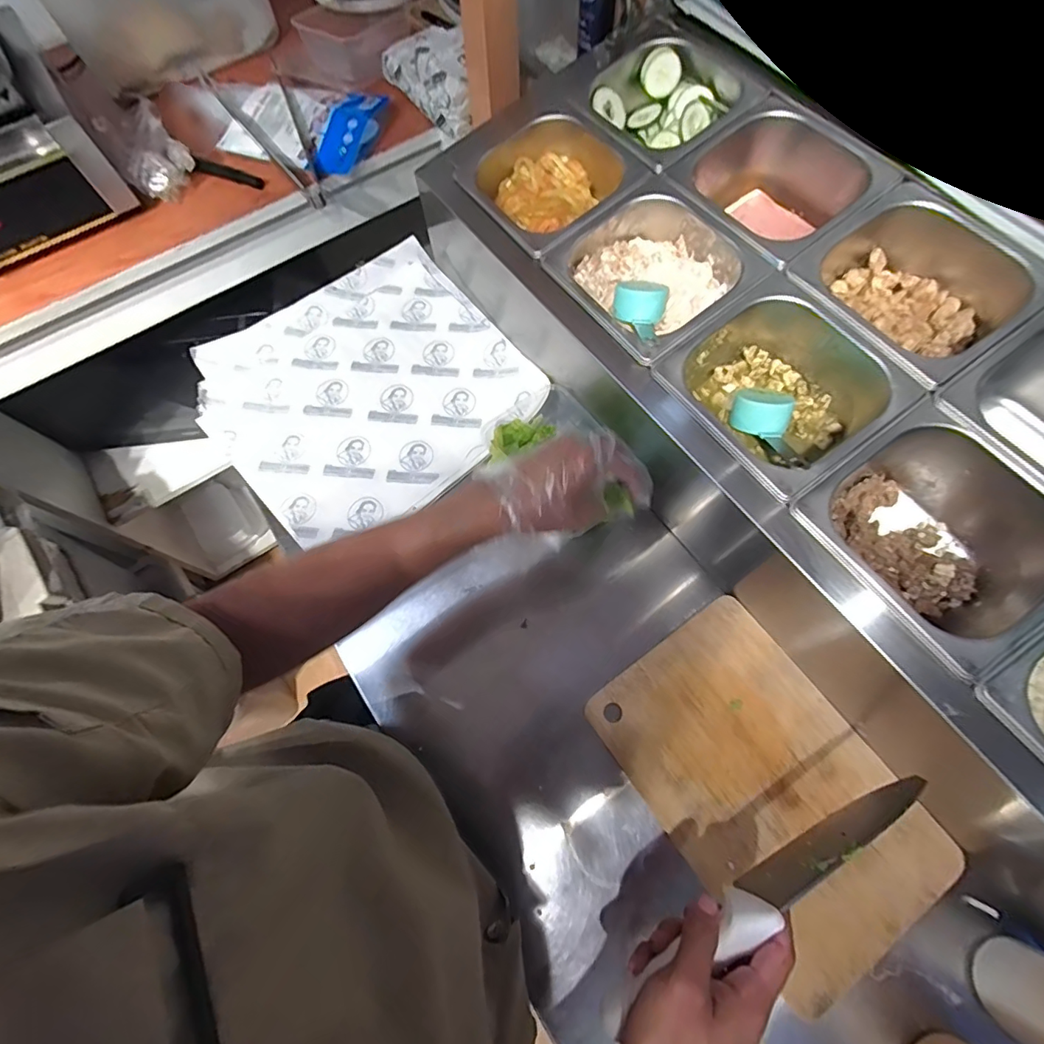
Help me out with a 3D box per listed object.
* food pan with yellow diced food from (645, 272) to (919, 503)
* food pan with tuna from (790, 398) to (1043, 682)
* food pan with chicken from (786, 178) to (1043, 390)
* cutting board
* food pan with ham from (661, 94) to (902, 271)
[{"bbox_3d":[0.237,-0.118,0.473,0.158,0.089,0.172,-35,71,-11],"label":"food pan with yellow diced food"},{"bbox_3d":[0.348,0.010,0.424,0.185,0.103,0.174,-34,71,-10],"label":"food pan with tuna"},{"bbox_3d":[0.374,-0.217,0.483,0.175,0.088,0.176,-35,71,-11],"label":"food pan with chicken"},{"bbox_3d":[0.225,0.241,0.463,0.198,0.026,0.292,-35,71,-11],"label":"cutting board"},{"bbox_3d":[0.274,-0.351,0.543,0.167,0.094,0.183,-31,71,-9],"label":"food pan with ham"}]

